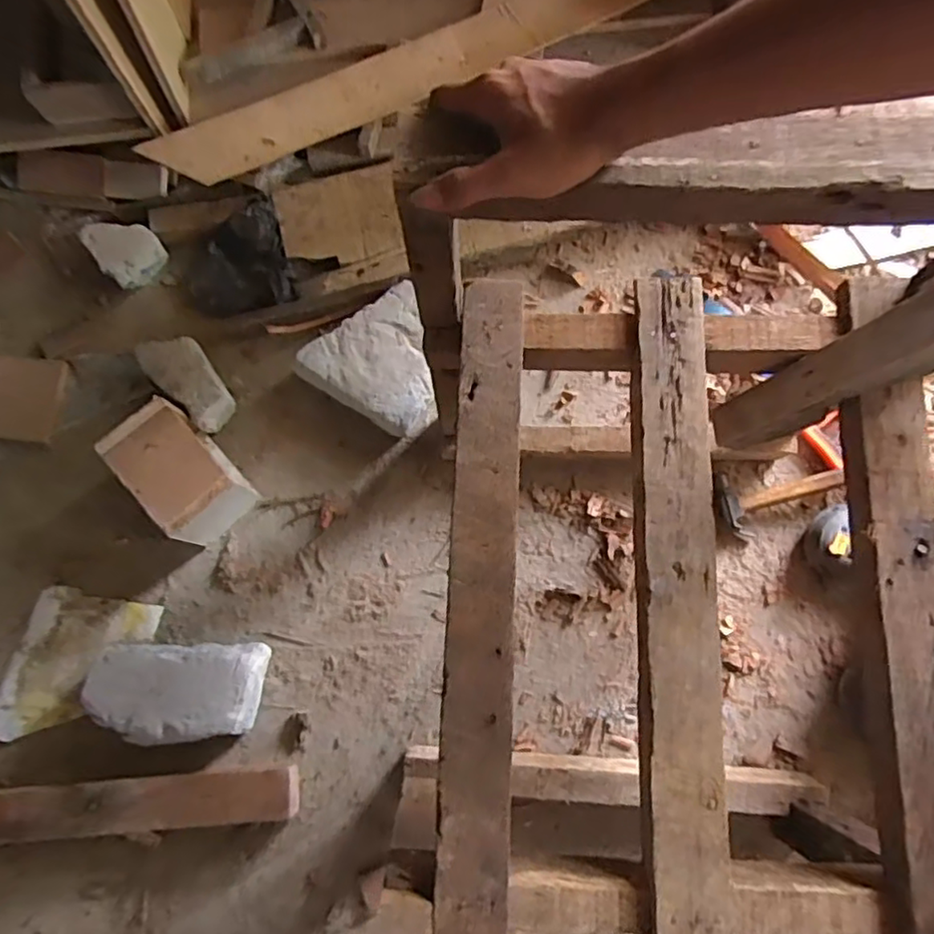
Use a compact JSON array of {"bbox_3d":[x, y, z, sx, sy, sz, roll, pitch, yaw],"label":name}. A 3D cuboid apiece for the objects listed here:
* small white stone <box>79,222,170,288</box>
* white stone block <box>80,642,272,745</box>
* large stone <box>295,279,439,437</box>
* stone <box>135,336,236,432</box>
[{"bbox_3d":[-0.518,-0.332,0.966,0.088,0.066,0.083,0,76,0],"label":"small white stone"},{"bbox_3d":[-0.366,0.288,0.815,0.207,0.076,0.115,0,76,0],"label":"white stone block"},{"bbox_3d":[-0.113,-0.144,0.916,0.204,0.060,0.180,-38,79,-8],"label":"large stone"},{"bbox_3d":[-0.396,-0.126,0.919,0.155,0.061,0.079,43,80,10],"label":"stone"}]

